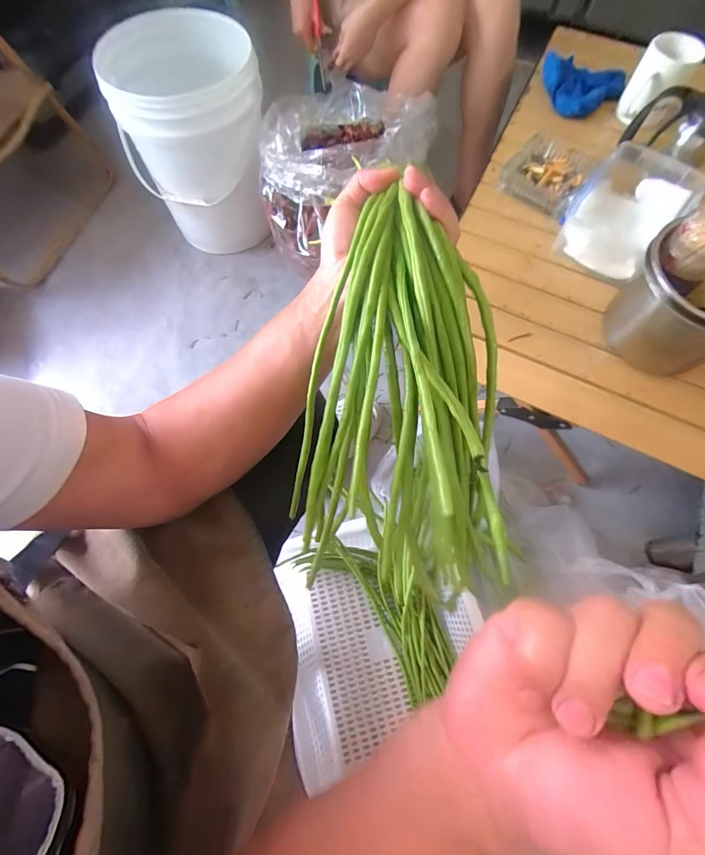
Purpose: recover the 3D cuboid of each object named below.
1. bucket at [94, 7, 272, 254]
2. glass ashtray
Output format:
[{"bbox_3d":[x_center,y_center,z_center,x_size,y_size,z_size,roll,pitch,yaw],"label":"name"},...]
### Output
[{"bbox_3d":[-0.353,-0.637,0.917,0.309,0.373,0.293,0,69,-1],"label":"bucket"},{"bbox_3d":[0.312,-0.406,0.631,0.119,0.038,0.137,34,72,12],"label":"glass ashtray"}]

